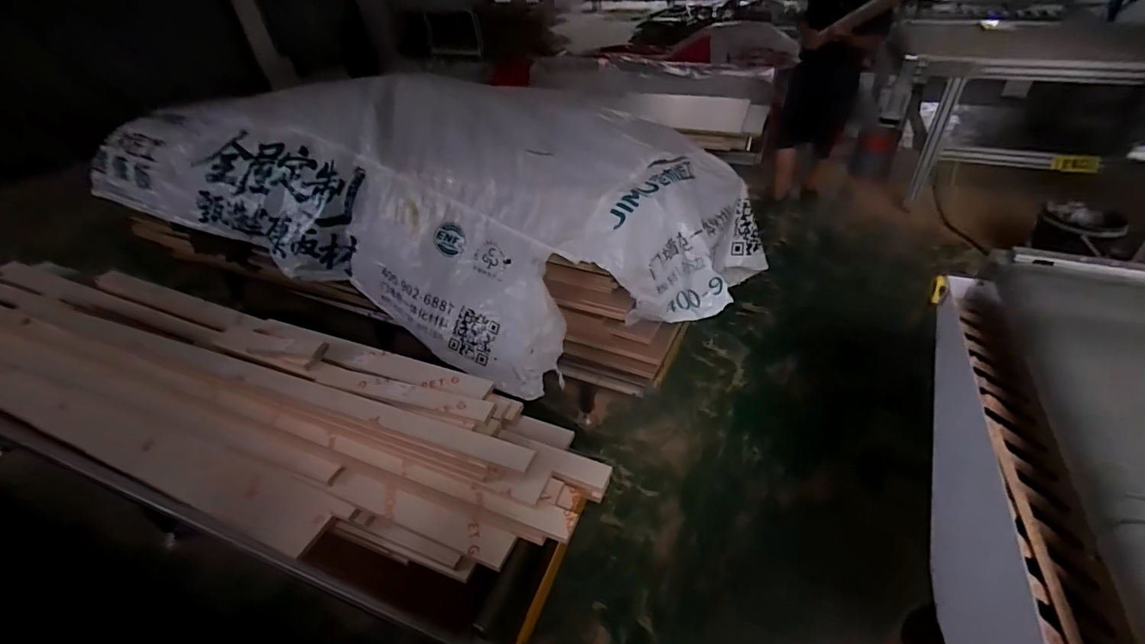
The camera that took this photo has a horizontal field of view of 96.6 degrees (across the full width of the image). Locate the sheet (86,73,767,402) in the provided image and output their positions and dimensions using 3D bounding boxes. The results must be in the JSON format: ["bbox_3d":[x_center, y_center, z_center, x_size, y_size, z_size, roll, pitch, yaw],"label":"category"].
[{"bbox_3d":[-0.383,-0.386,1.773,2.458,0.722,0.801,8,39,13],"label":"sheet"}]

